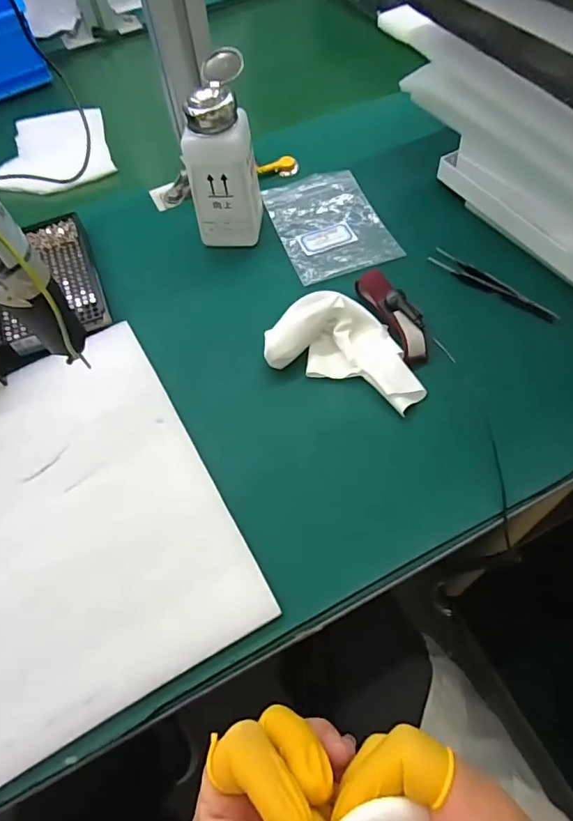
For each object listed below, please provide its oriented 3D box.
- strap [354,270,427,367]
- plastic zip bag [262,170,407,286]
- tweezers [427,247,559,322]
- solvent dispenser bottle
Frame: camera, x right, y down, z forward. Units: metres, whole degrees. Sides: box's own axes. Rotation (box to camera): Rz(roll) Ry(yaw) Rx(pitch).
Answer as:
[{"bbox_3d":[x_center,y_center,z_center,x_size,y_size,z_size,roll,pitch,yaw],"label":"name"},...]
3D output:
[{"bbox_3d":[0.086,-0.076,0.395,0.026,0.021,0.091,-23,59,-9],"label":"strap"},{"bbox_3d":[0.039,-0.177,0.468,0.092,0.007,0.132,-18,59,-6],"label":"plastic zip bag"},{"bbox_3d":[0.168,-0.103,0.410,0.017,0.007,0.114,-39,63,-18],"label":"tweezers"},{"bbox_3d":[-0.053,-0.210,0.421,0.061,0.133,0.064,-5,58,-4],"label":"solvent dispenser bottle"}]

